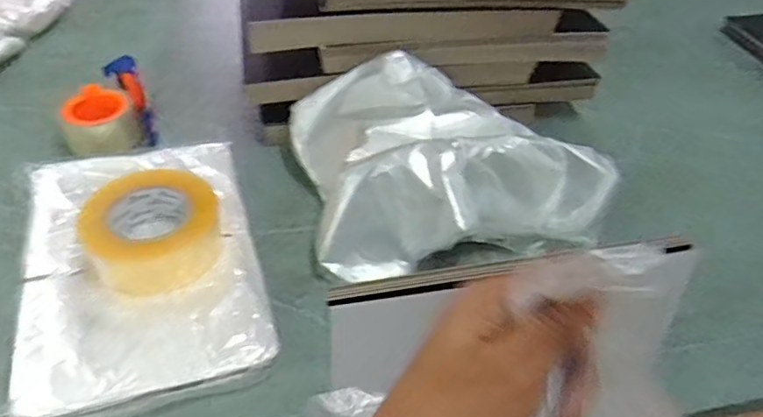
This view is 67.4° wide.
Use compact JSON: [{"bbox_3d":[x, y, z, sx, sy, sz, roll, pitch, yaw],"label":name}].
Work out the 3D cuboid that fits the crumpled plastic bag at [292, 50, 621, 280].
[{"bbox_3d":[0.065,-0.059,0.641,0.300,0.113,0.257,-10,47,-16],"label":"crumpled plastic bag"}]

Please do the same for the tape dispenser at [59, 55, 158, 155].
[{"bbox_3d":[-0.351,-0.130,0.727,0.101,0.053,0.122,-17,49,-22],"label":"tape dispenser"}]

